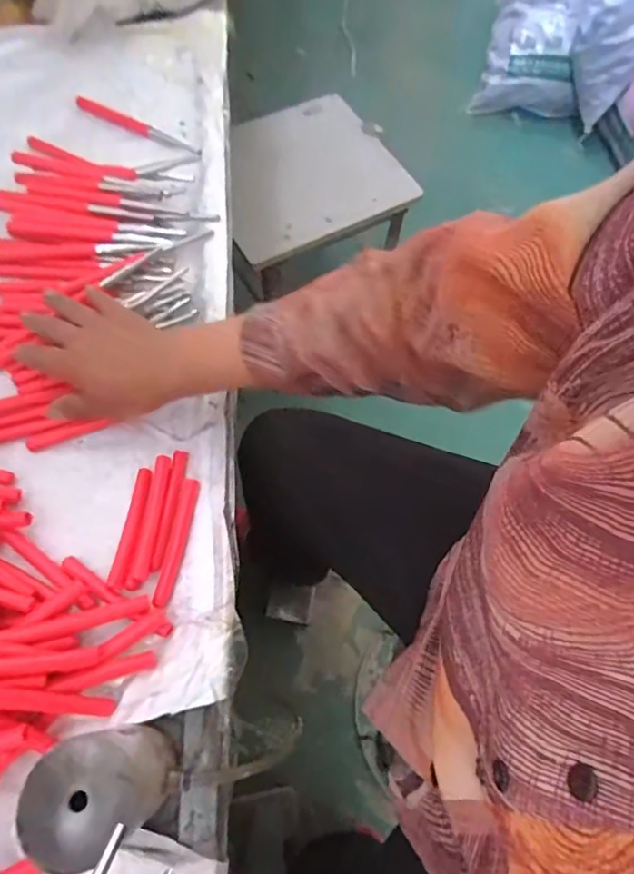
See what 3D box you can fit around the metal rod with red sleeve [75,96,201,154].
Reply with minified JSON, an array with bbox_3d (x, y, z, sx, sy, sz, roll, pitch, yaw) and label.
[{"bbox_3d":[-0.209,-0.365,0.624,0.165,0.016,0.017,25,68,8],"label":"metal rod with red sleeve"}]

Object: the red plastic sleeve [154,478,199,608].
[{"bbox_3d":[-0.119,0.088,0.449,0.012,0.009,0.107,10,66,1],"label":"red plastic sleeve"}]

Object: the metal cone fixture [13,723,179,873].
[{"bbox_3d":[-0.126,0.213,0.330,0.060,0.123,0.058,1,67,-2],"label":"metal cone fixture"}]

